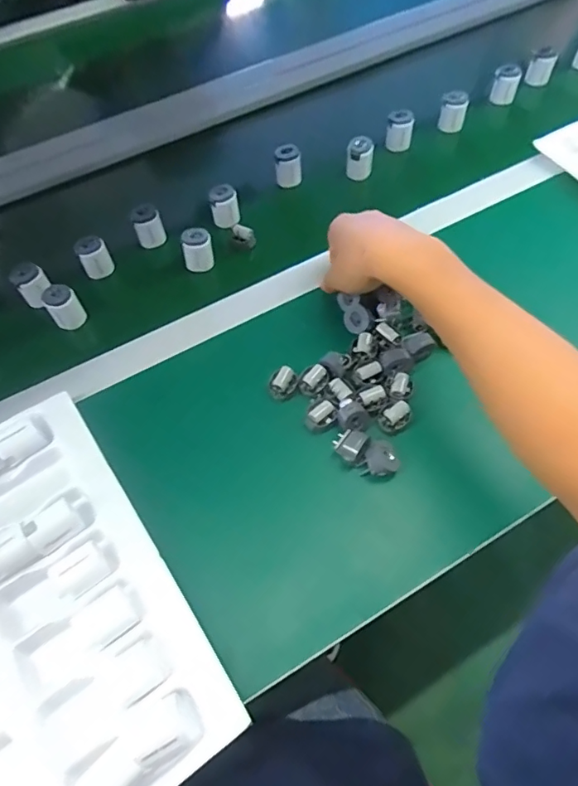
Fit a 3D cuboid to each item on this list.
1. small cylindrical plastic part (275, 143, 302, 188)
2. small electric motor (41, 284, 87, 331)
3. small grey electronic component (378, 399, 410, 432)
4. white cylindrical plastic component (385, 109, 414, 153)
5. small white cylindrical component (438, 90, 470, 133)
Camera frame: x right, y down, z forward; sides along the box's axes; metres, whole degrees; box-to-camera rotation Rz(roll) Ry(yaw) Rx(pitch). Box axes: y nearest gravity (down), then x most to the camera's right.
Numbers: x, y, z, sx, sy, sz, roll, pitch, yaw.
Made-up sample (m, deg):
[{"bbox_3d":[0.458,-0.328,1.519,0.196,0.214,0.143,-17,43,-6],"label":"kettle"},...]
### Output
[{"bbox_3d":[-0.001,-0.281,0.634,0.031,0.045,0.026,-6,71,1],"label":"small cylindrical plastic part"},{"bbox_3d":[-0.235,-0.091,0.534,0.032,0.041,0.030,-37,74,-9],"label":"small electric motor"},{"bbox_3d":[0.095,0.022,0.452,0.028,0.014,0.022,-25,72,-6],"label":"small grey electronic component"},{"bbox_3d":[0.144,-0.338,0.660,0.032,0.043,0.032,-1,71,2],"label":"white cylindrical plastic component"},{"bbox_3d":[0.217,-0.370,0.674,0.033,0.032,0.040,16,73,8],"label":"small white cylindrical component"}]

